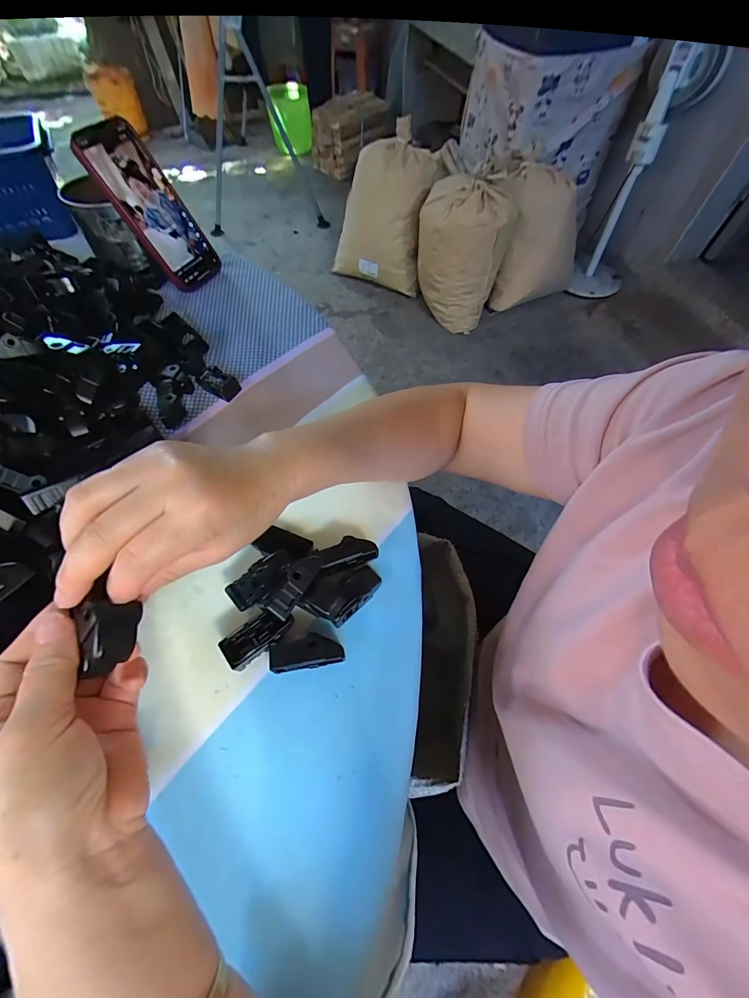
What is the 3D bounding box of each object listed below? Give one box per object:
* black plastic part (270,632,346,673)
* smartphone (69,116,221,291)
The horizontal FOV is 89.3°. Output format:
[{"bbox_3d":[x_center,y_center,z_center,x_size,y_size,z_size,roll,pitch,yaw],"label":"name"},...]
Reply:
[{"bbox_3d":[-0.045,0.104,0.260,0.047,0.023,0.024,-6,60,-5],"label":"black plastic part"},{"bbox_3d":[-0.255,-0.334,0.442,0.015,0.158,0.073,7,53,40],"label":"smartphone"}]

